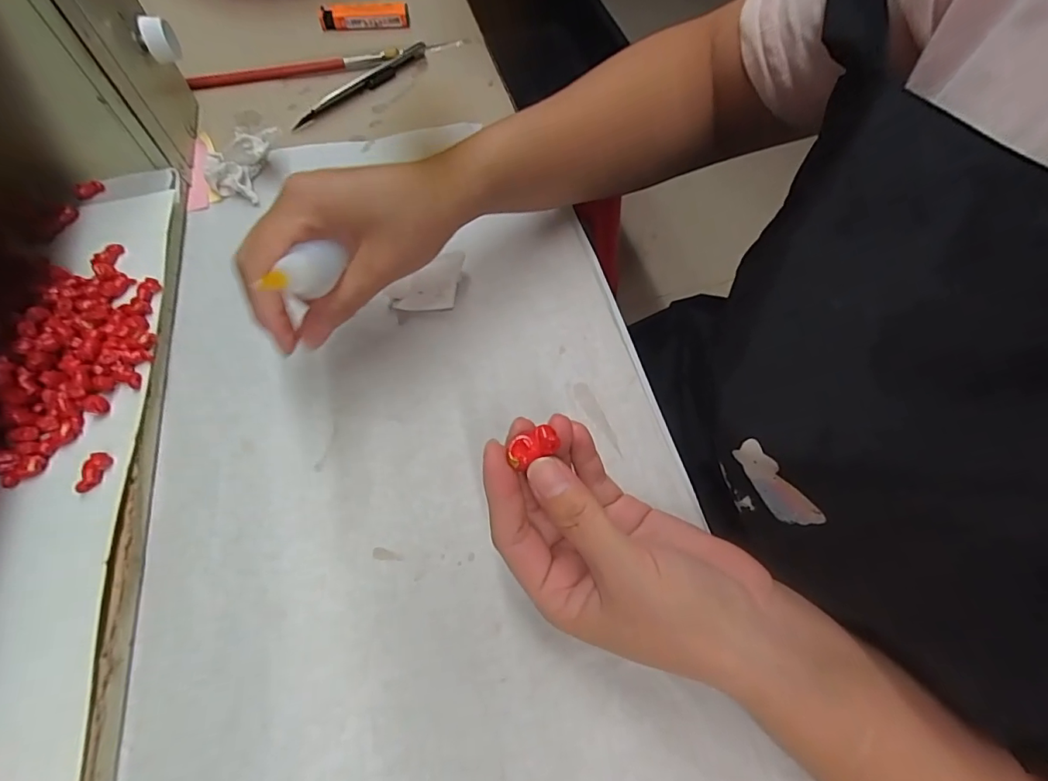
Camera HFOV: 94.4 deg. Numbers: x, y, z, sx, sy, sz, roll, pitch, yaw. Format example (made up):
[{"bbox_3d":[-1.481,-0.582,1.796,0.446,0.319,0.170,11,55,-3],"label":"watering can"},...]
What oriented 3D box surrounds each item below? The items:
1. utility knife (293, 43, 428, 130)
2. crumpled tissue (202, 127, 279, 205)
[{"bbox_3d":[-0.130,-0.255,0.403,0.015,0.012,0.141,35,66,17],"label":"utility knife"},{"bbox_3d":[-0.201,-0.162,0.341,0.041,0.031,0.045,14,62,7],"label":"crumpled tissue"}]

